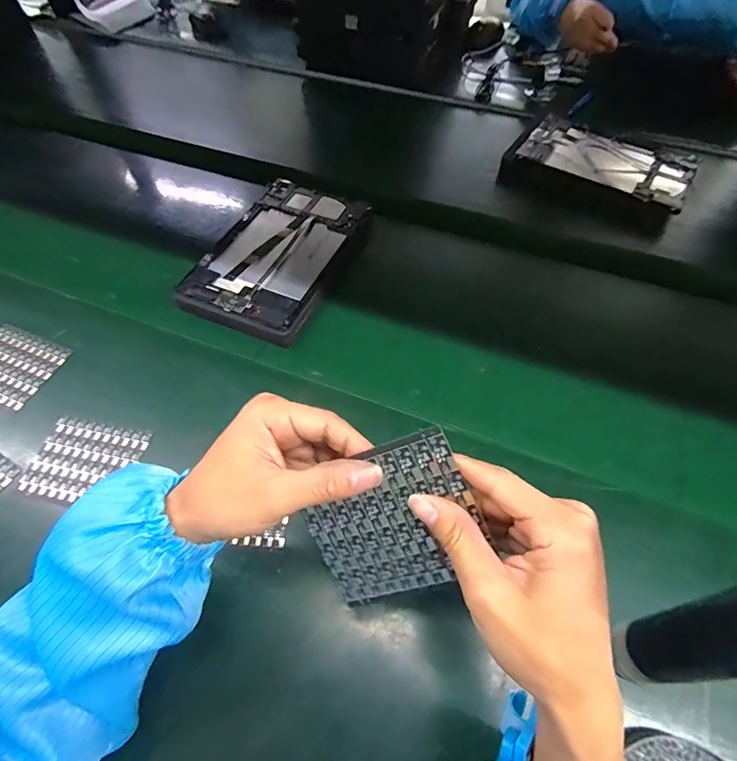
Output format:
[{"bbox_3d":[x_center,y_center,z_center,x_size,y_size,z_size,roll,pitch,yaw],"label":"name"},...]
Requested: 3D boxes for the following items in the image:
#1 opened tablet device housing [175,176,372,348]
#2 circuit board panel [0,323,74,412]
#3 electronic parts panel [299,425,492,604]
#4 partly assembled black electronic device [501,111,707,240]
[{"bbox_3d":[-0.114,-0.159,0.555,0.169,0.024,0.250,25,61,14],"label":"opened tablet device housing"},{"bbox_3d":[-0.395,-0.018,0.482,0.099,0.006,0.082,21,62,10],"label":"circuit board panel"},{"bbox_3d":[0.012,0.080,0.245,0.100,0.004,0.084,-25,96,22],"label":"electronic parts panel"},{"bbox_3d":[0.352,-0.323,0.671,0.252,0.052,0.149,30,60,17],"label":"partly assembled black electronic device"}]

